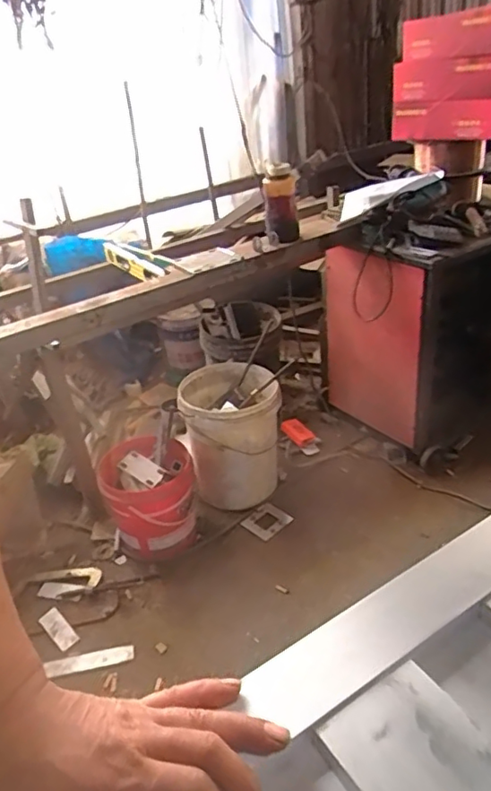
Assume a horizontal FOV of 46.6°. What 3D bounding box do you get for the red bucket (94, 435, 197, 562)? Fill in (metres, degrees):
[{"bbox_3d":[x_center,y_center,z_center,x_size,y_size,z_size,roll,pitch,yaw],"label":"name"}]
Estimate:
[{"bbox_3d":[-0.284,0.316,1.742,0.278,0.283,0.379,-14,32,-11],"label":"red bucket"}]

